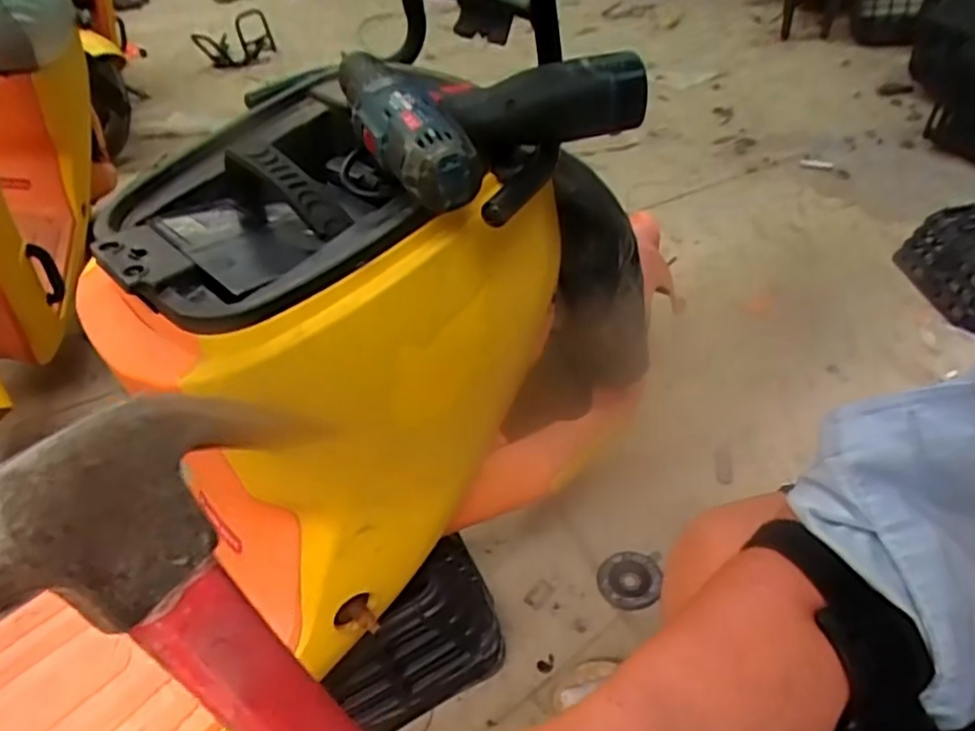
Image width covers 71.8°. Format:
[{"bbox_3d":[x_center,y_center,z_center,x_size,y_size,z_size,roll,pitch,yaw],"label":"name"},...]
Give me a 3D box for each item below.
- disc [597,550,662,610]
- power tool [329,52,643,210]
[{"bbox_3d":[0.207,0.310,0.979,0.089,0.015,0.091,-5,40,4],"label":"disc"},{"bbox_3d":[-0.007,-0.182,0.479,0.194,0.064,0.141,-34,46,-28],"label":"power tool"}]

